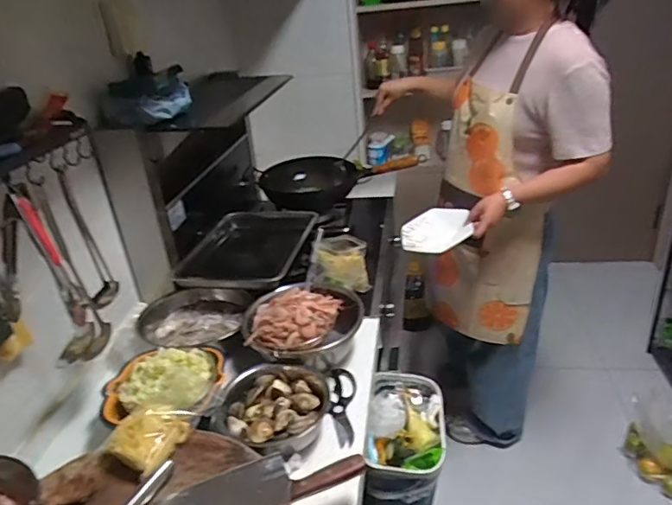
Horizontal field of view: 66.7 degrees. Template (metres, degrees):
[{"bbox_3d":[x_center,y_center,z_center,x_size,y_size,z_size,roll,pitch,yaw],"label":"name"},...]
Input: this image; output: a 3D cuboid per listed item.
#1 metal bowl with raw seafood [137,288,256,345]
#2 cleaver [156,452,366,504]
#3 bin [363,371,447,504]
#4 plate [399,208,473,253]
[{"bbox_3d":[-0.337,0.155,1.199,0.252,0.080,0.193,-7,28,-1],"label":"metal bowl with raw seafood"},{"bbox_3d":[-0.110,0.342,0.753,0.288,0.024,0.097,-18,30,-21],"label":"cleaver"},{"bbox_3d":[0.153,0.424,1.111,0.160,0.224,0.282,1,28,13],"label":"bin"},{"bbox_3d":[0.272,-0.059,1.390,0.194,0.047,0.176,-10,27,12],"label":"plate"}]

